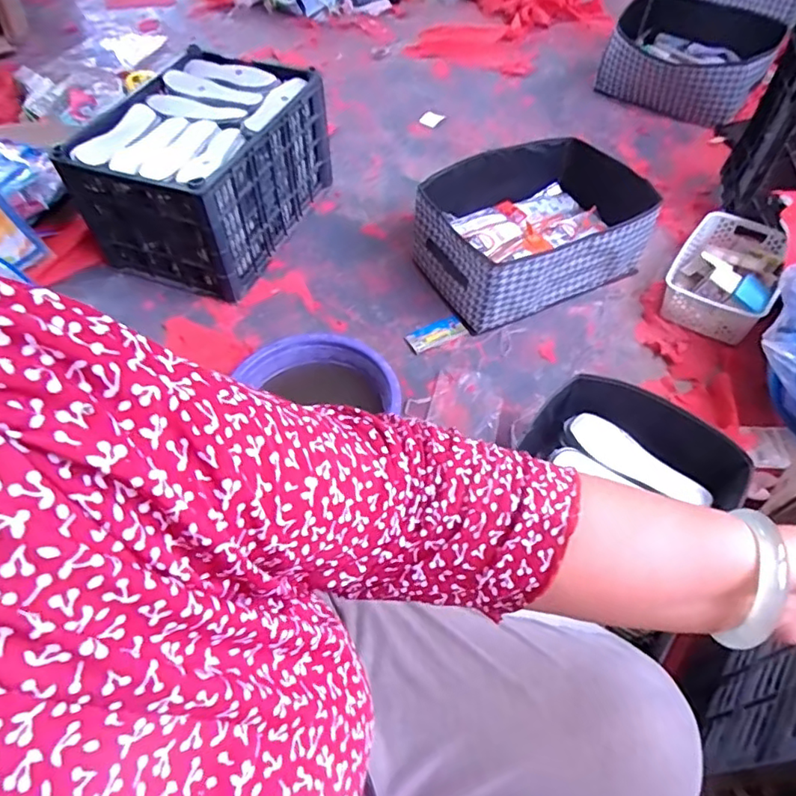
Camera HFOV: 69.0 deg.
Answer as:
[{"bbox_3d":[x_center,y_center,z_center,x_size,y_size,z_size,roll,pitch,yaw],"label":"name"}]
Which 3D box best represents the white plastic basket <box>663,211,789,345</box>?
[{"bbox_3d":[0.683,-0.261,1.205,0.194,0.087,0.300,28,60,21],"label":"white plastic basket"}]

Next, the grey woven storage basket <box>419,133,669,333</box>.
[{"bbox_3d":[0.287,-0.360,1.236,0.460,0.179,0.328,-24,57,-14],"label":"grey woven storage basket"}]

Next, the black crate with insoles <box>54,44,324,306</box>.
[{"bbox_3d":[-0.433,-0.513,1.320,0.410,0.299,0.480,20,57,16],"label":"black crate with insoles"}]

